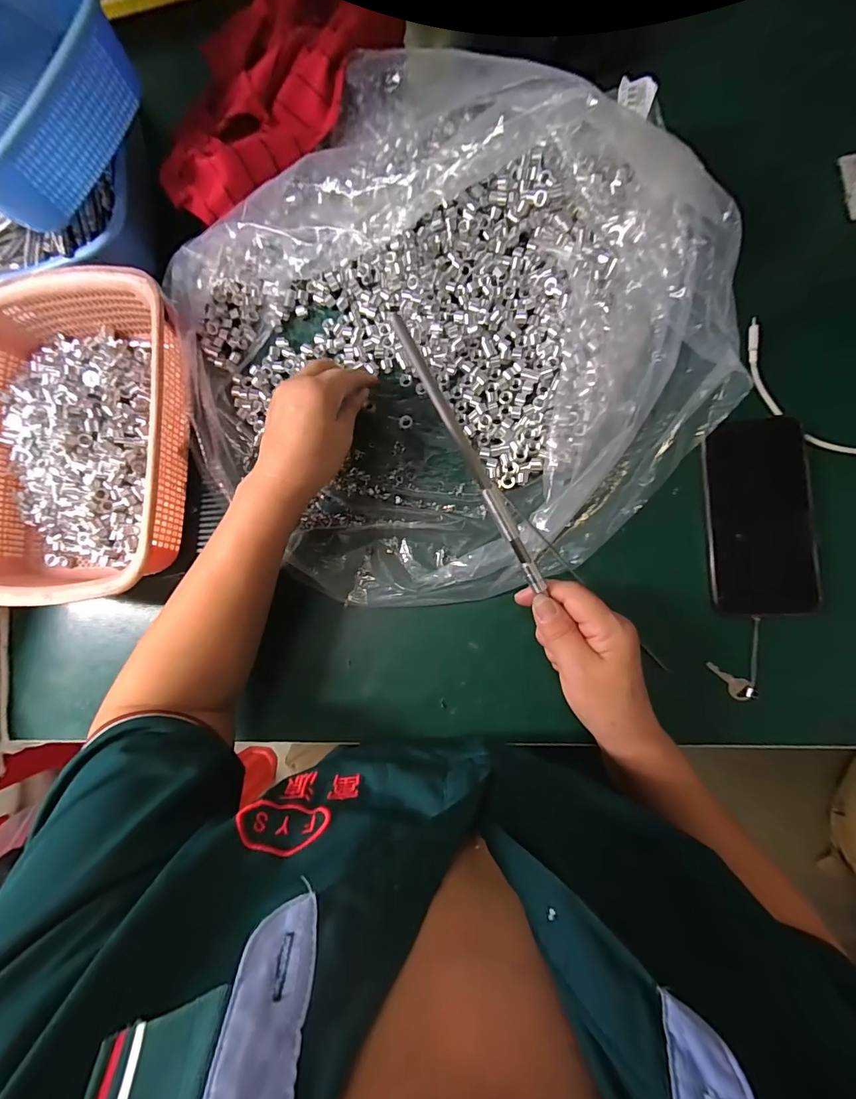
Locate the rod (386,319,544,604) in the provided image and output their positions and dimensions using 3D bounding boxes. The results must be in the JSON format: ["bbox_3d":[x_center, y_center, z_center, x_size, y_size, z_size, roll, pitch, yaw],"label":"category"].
[{"bbox_3d":[0.032,-0.052,0.278,0.009,0.007,0.202,-31,111,3],"label":"rod"}]

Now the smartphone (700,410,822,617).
[{"bbox_3d":[0.270,-0.027,0.352,0.076,0.012,0.157,-2,85,6],"label":"smartphone"}]

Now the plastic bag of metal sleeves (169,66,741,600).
[{"bbox_3d":[0.003,-0.182,0.373,0.445,0.073,0.440,-39,82,2],"label":"plastic bag of metal sleeves"}]

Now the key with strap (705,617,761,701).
[{"bbox_3d":[0.257,0.090,0.342,0.040,0.005,0.058,45,91,8],"label":"key with strap"}]

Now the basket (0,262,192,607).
[{"bbox_3d":[-0.330,-0.102,0.404,0.211,0.071,0.288,-3,85,6],"label":"basket"}]

